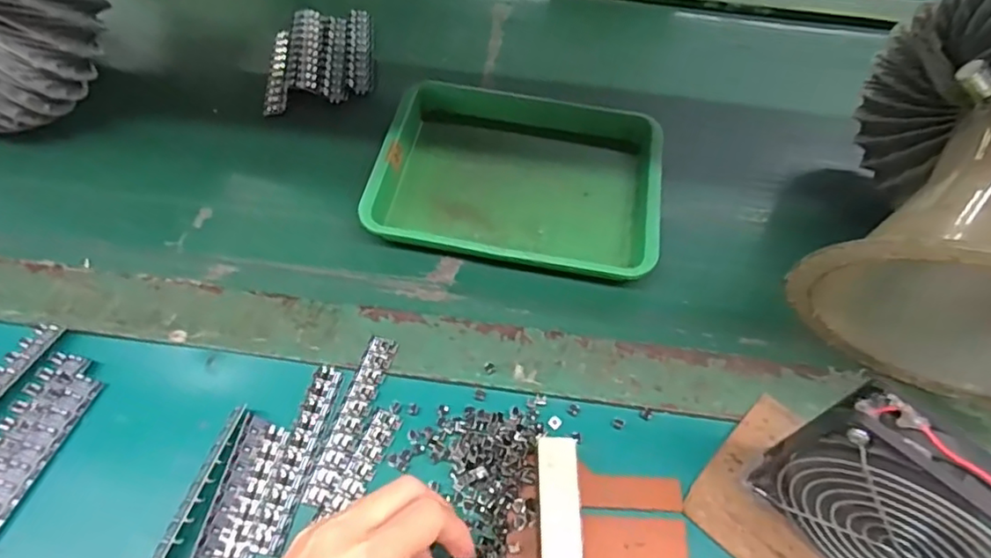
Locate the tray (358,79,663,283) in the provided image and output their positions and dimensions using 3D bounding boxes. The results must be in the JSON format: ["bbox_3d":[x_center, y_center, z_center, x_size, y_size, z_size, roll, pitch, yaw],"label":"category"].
[{"bbox_3d":[0.019,-0.079,0.466,0.212,0.032,0.173,10,57,4],"label":"tray"}]

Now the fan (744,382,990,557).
[{"bbox_3d":[0.196,0.118,0.273,0.028,0.132,0.126,-39,66,-24],"label":"fan"}]

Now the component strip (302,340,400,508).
[{"bbox_3d":[-0.087,0.084,0.359,0.018,0.004,0.109,15,58,7],"label":"component strip"}]

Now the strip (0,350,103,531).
[{"bbox_3d":[-0.272,0.093,0.338,0.036,0.009,0.106,13,57,6],"label":"strip"}]

